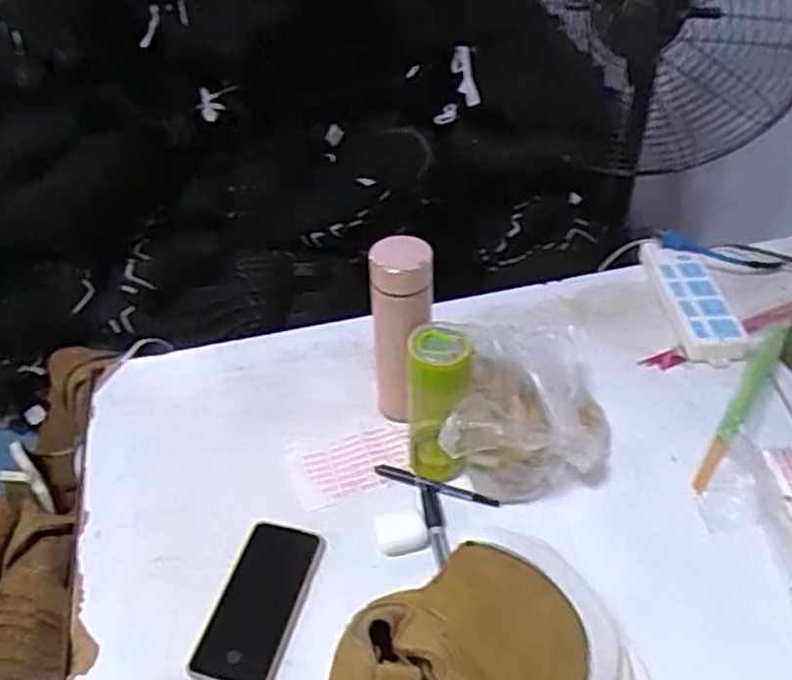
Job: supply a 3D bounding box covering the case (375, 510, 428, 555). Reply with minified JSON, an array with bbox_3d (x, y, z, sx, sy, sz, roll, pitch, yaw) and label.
[{"bbox_3d":[0.005,0.200,0.729,0.053,0.016,0.039,-4,42,-3],"label":"case"}]

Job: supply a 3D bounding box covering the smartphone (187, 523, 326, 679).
[{"bbox_3d":[-0.131,0.251,0.680,0.085,0.016,0.166,7,43,10],"label":"smartphone"}]

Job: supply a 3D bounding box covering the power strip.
[{"bbox_3d":[0.407,-0.057,0.973,0.082,0.030,0.239,-1,42,1],"label":"power strip"}]

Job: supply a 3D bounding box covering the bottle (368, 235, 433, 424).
[{"bbox_3d":[0.006,-0.002,0.798,0.067,0.239,0.057,-1,42,0],"label":"bottle"}]

